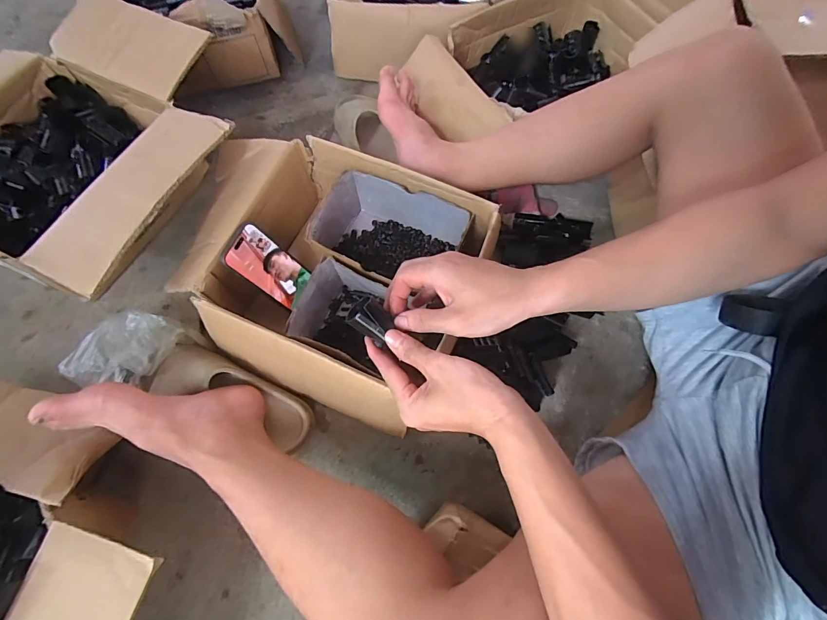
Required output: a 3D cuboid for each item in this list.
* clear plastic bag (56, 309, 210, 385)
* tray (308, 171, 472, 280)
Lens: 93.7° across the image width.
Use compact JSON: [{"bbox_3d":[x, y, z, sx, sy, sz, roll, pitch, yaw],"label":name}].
[{"bbox_3d":[-0.386,0.051,0.532,0.173,0.060,0.098,-5,68,-3],"label":"clear plastic bag"},{"bbox_3d":[-0.037,-0.106,0.600,0.209,0.098,0.138,22,69,8],"label":"tray"}]

